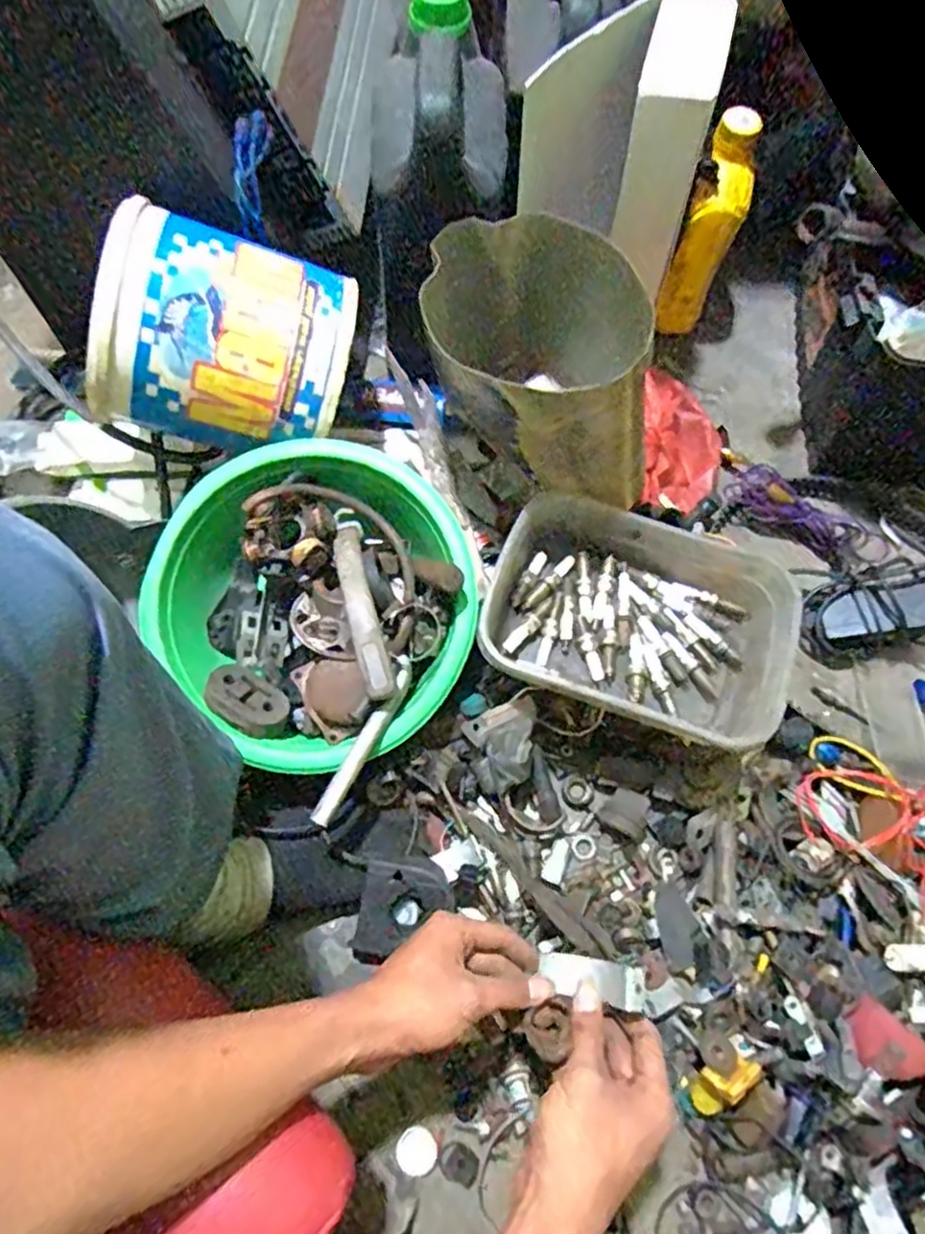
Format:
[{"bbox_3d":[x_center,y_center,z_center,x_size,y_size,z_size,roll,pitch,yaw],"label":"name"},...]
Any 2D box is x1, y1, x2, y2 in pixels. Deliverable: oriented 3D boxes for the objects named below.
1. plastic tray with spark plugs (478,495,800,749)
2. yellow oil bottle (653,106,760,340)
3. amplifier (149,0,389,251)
[{"bbox_3d":[0.146,0.006,0.599,0.248,0.066,0.181,17,69,4],"label":"plastic tray with spark plugs"},{"bbox_3d":[0.257,-0.400,0.730,0.058,0.211,0.055,15,38,4],"label":"yellow oil bottle"},{"bbox_3d":[-0.155,-0.604,0.659,0.061,0.219,0.439,-1,72,20],"label":"amplifier"}]

